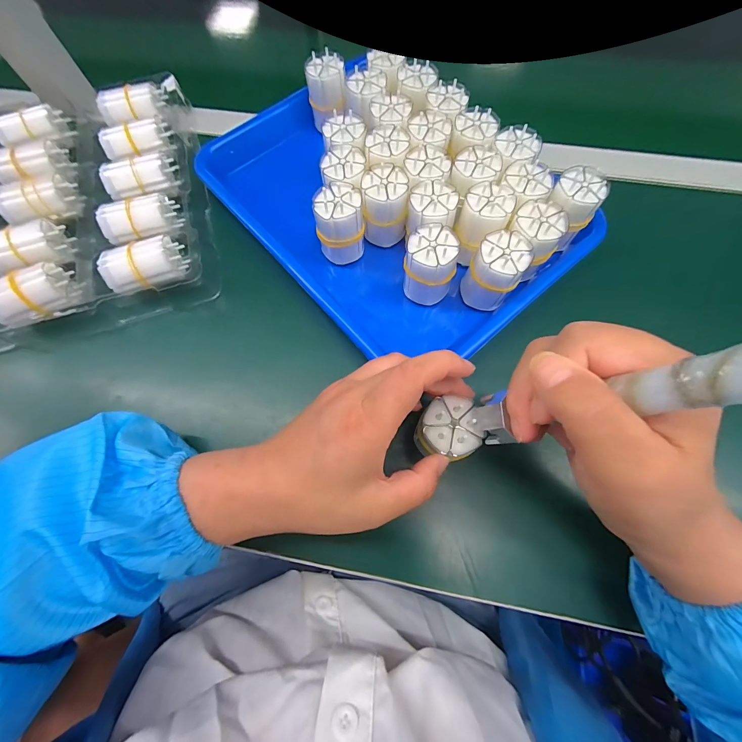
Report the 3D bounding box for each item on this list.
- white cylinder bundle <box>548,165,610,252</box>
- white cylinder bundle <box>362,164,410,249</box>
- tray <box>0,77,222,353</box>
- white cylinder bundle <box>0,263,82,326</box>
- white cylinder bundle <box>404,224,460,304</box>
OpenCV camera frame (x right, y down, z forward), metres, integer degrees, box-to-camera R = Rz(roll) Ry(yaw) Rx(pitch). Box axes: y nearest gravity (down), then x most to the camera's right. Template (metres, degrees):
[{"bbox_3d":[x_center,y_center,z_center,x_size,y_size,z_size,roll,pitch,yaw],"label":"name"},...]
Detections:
[{"bbox_3d":[0.166,-0.136,0.278,0.037,0.053,0.039,28,73,11],"label":"white cylinder bundle"},{"bbox_3d":[0.012,-0.143,0.288,0.036,0.055,0.035,1,70,2],"label":"white cylinder bundle"},{"bbox_3d":[-0.372,-0.158,0.323,0.402,0.043,0.306,-16,71,-4],"label":"tray"},{"bbox_3d":[-0.293,-0.066,0.285,0.068,0.035,0.044,-38,74,-12],"label":"white cylinder bundle"},{"bbox_3d":[0.047,-0.084,0.266,0.042,0.058,0.043,16,71,7],"label":"white cylinder bundle"}]

